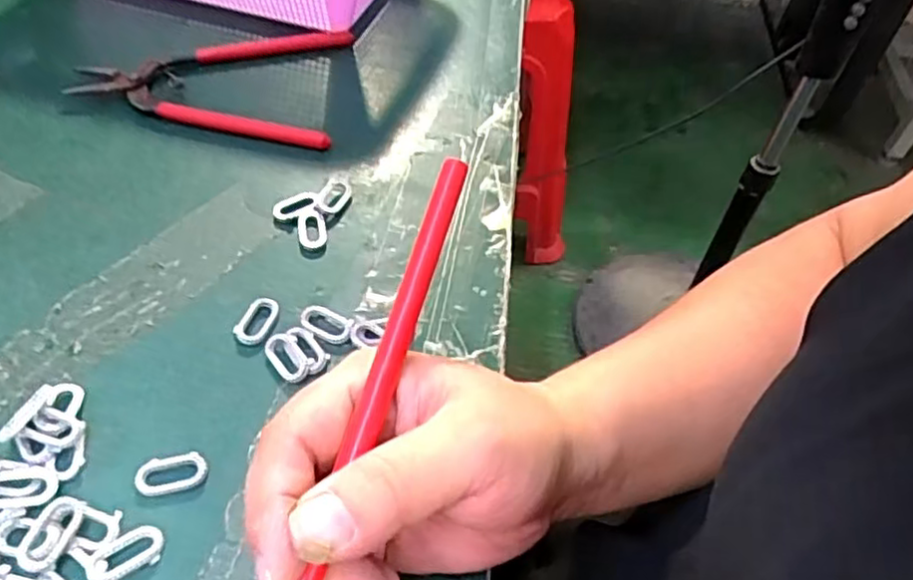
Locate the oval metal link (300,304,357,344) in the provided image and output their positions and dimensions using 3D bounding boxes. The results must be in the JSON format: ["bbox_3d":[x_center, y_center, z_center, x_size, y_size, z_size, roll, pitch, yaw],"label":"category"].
[{"bbox_3d":[-0.057,0.015,0.309,0.024,0.004,0.015,23,51,13],"label":"oval metal link"}]

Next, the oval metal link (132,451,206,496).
[{"bbox_3d":[-0.105,0.067,0.258,0.025,0.004,0.014,-8,51,-12],"label":"oval metal link"}]

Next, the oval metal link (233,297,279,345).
[{"bbox_3d":[-0.087,0.013,0.307,0.014,0.004,0.024,12,50,5],"label":"oval metal link"}]

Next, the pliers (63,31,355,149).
[{"bbox_3d":[-0.143,-0.130,0.420,0.149,0.010,0.110,6,49,-1],"label":"pliers"}]

